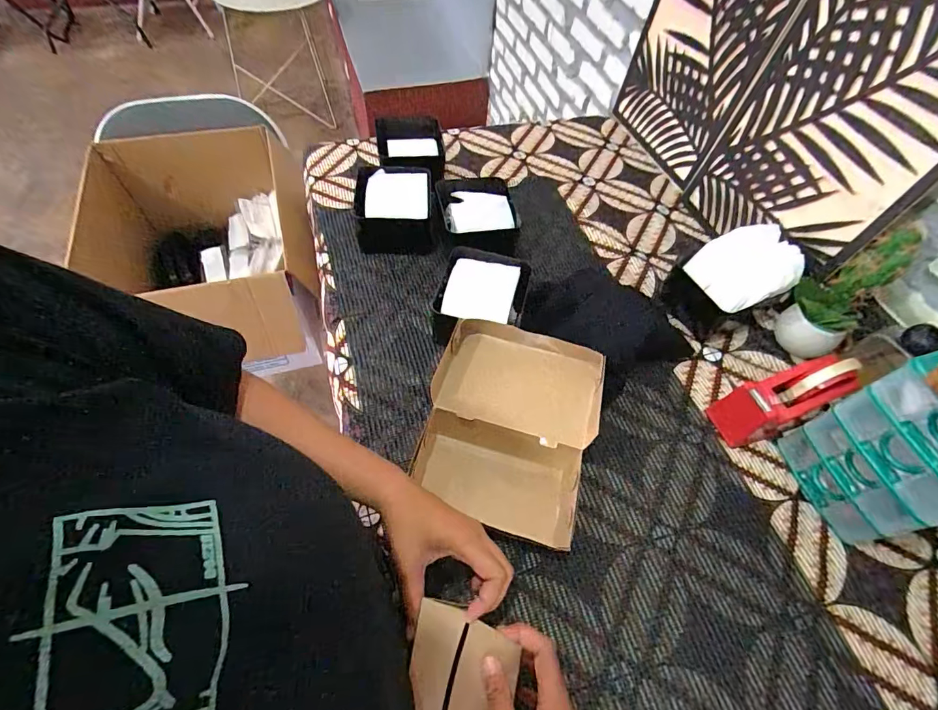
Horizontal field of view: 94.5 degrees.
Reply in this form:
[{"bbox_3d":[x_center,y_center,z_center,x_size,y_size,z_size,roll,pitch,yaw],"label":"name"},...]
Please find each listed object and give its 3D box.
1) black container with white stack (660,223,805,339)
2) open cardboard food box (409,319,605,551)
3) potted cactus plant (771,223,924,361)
[{"bbox_3d":[0.379,-0.106,0.637,0.133,0.119,0.117,-21,60,-18],"label":"black container with white stack"},{"bbox_3d":[0.044,0.079,0.509,0.192,0.091,0.202,20,57,9],"label":"open cardboard food box"},{"bbox_3d":[0.501,-0.083,0.582,0.081,0.191,0.072,41,62,21],"label":"potted cactus plant"}]

